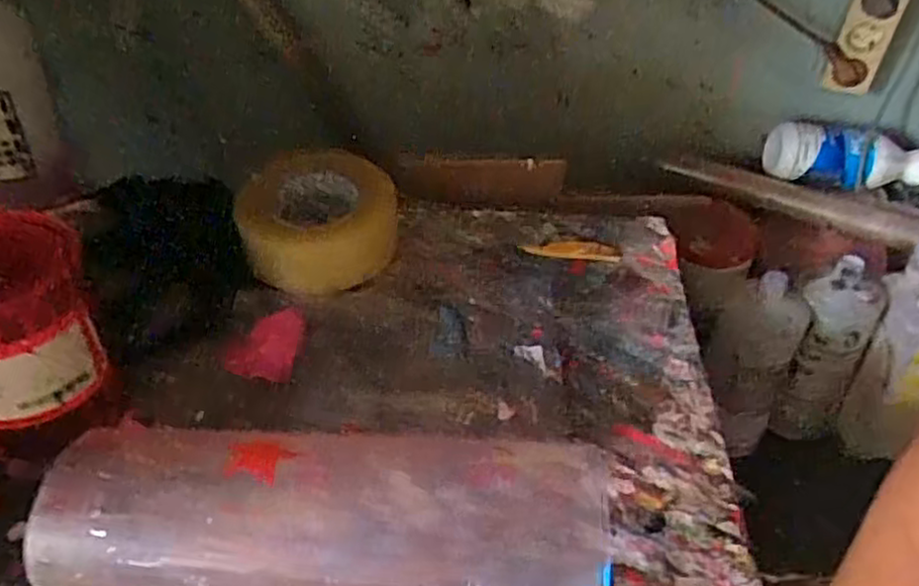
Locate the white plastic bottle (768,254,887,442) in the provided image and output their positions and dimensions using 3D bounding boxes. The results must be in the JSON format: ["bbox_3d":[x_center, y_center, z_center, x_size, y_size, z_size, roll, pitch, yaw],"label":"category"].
[{"bbox_3d":[0.372,0.069,0.775,0.076,0.209,0.080,25,49,26],"label":"white plastic bottle"}]

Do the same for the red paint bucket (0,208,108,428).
[{"bbox_3d":[-0.292,0.014,0.483,0.105,0.118,0.086,-33,51,-31],"label":"red paint bucket"}]

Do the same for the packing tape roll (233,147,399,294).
[{"bbox_3d":[-0.128,-0.067,0.673,0.139,0.070,0.121,-3,42,-2],"label":"packing tape roll"}]

